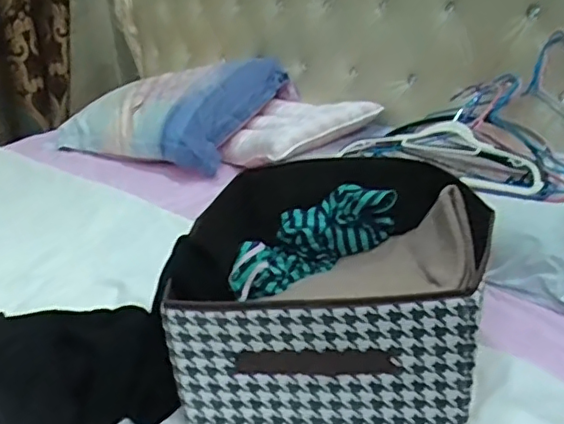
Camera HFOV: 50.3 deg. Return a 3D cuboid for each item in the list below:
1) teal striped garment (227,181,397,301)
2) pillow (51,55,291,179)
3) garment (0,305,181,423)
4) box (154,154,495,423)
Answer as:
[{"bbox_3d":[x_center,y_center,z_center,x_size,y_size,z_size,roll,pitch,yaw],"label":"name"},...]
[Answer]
[{"bbox_3d":[0.037,0.045,0.926,0.269,0.101,0.106,-28,31,-13],"label":"teal striped garment"},{"bbox_3d":[-0.311,-0.267,1.476,0.586,0.191,0.254,14,31,34],"label":"pillow"},{"bbox_3d":[-0.309,0.162,0.781,0.215,0.083,0.399,-22,31,-33],"label":"garment"},{"bbox_3d":[0.068,0.082,0.773,0.346,0.183,0.427,1,26,12],"label":"box"}]

